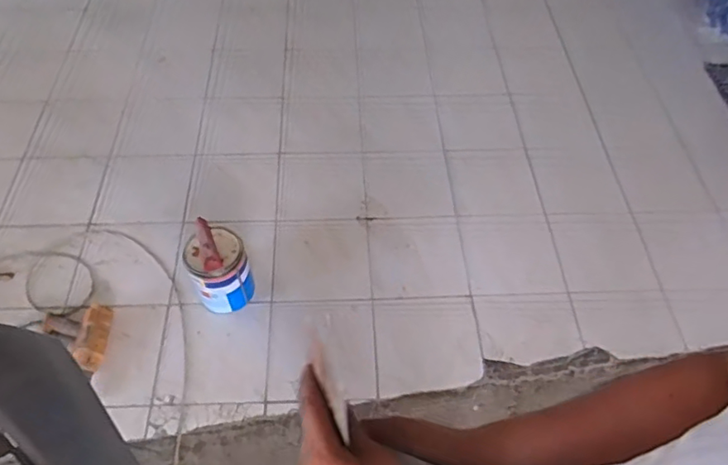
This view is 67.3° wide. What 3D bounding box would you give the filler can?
[{"bbox_3d":[-0.408,0.120,1.560,0.152,0.250,0.141,1,55,-1],"label":"filler can"}]

